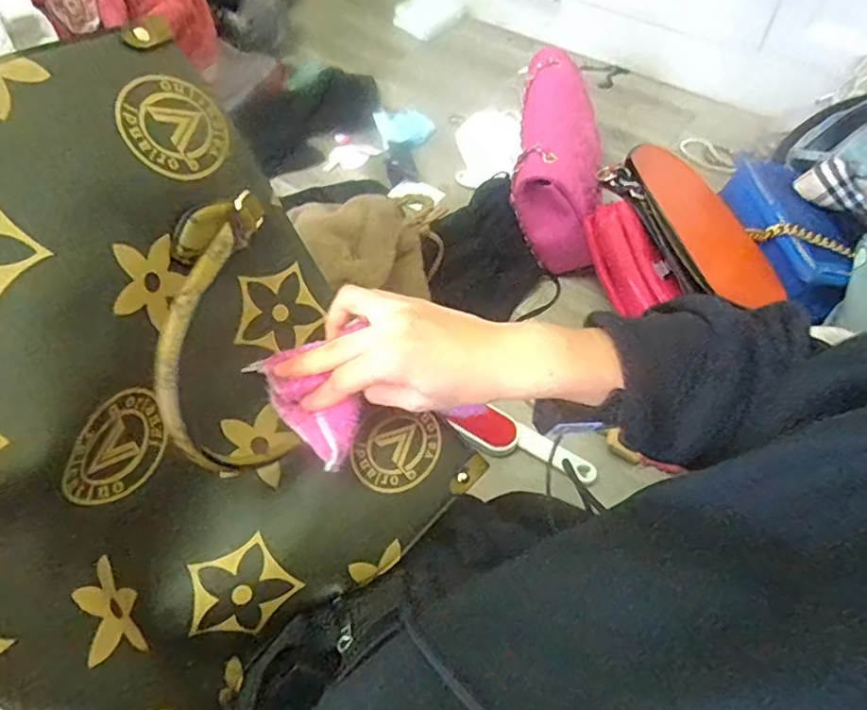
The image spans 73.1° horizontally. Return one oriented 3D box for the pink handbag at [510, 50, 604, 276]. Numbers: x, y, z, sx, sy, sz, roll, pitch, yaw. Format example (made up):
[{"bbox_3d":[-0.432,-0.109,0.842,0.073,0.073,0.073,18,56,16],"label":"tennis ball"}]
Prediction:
[{"bbox_3d":[0.183,-0.297,0.867,0.119,0.160,0.332,4,57,6],"label":"pink handbag"}]

